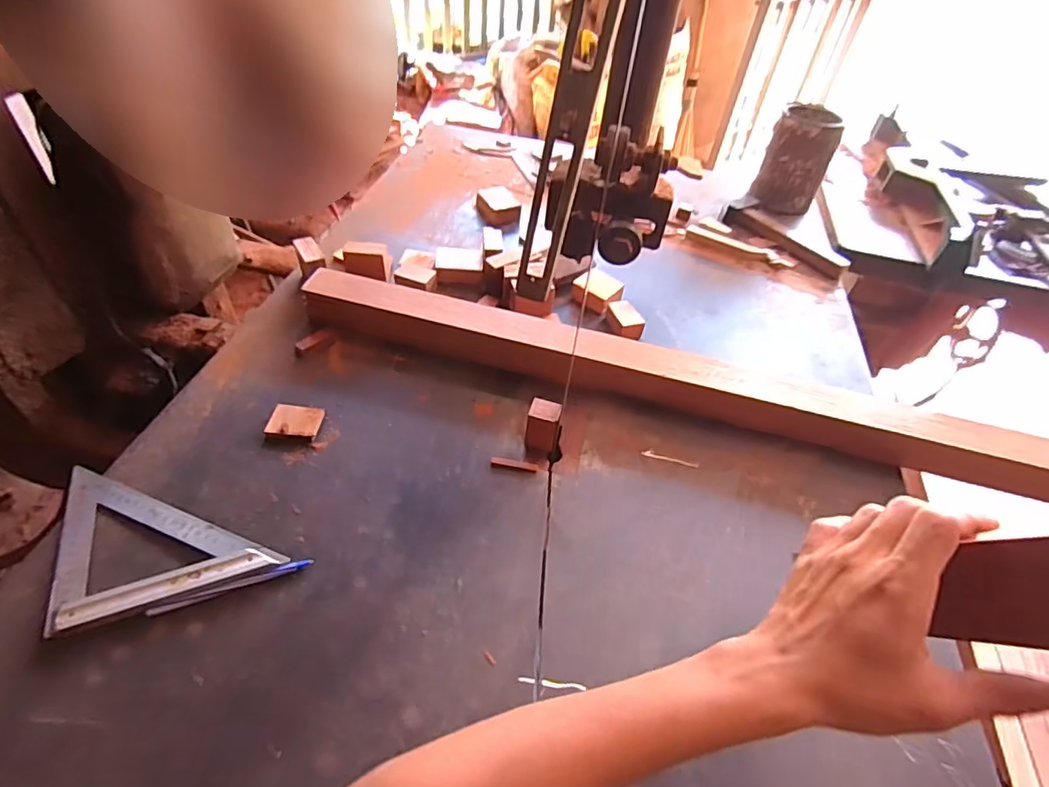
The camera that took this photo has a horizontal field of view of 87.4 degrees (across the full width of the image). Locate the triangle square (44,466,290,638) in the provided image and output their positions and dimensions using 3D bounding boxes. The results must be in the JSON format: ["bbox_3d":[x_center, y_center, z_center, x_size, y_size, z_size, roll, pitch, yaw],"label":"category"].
[{"bbox_3d":[-0.349,0.120,0.536,0.177,0.014,0.174,-15,50,-20],"label":"triangle square"}]

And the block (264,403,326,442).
[{"bbox_3d":[-0.267,0.032,0.639,0.055,0.011,0.044,6,46,-1],"label":"block"}]

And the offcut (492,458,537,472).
[{"bbox_3d":[-0.011,0.082,0.630,0.053,0.005,0.011,9,46,2],"label":"offcut"}]

